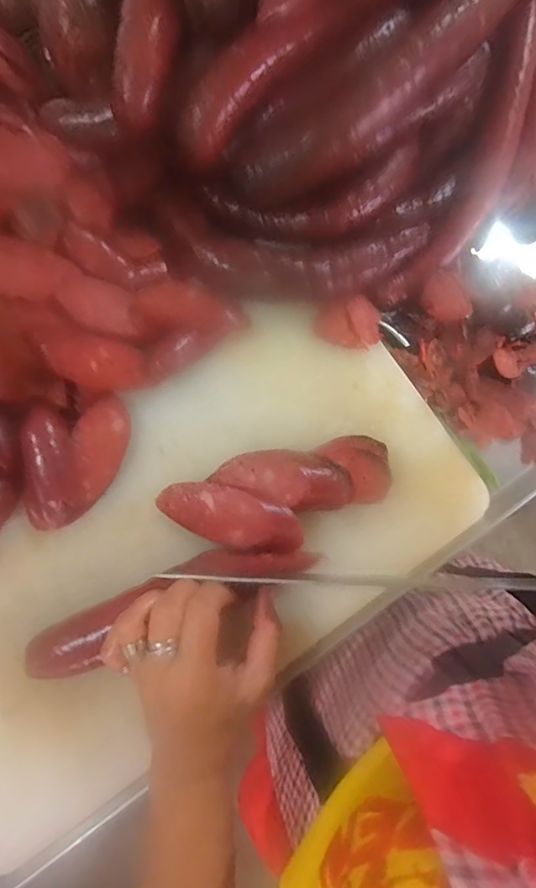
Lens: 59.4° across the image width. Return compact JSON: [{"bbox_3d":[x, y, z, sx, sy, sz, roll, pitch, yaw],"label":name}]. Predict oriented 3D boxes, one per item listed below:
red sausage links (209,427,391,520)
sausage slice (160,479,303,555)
[{"bbox_3d":[0.012,0.027,0.347,0.100,0.032,0.040,8,79,-3],"label":"red sausage links"},{"bbox_3d":[-0.027,0.054,0.341,0.105,0.025,0.039,20,79,-1],"label":"sausage slice"}]

